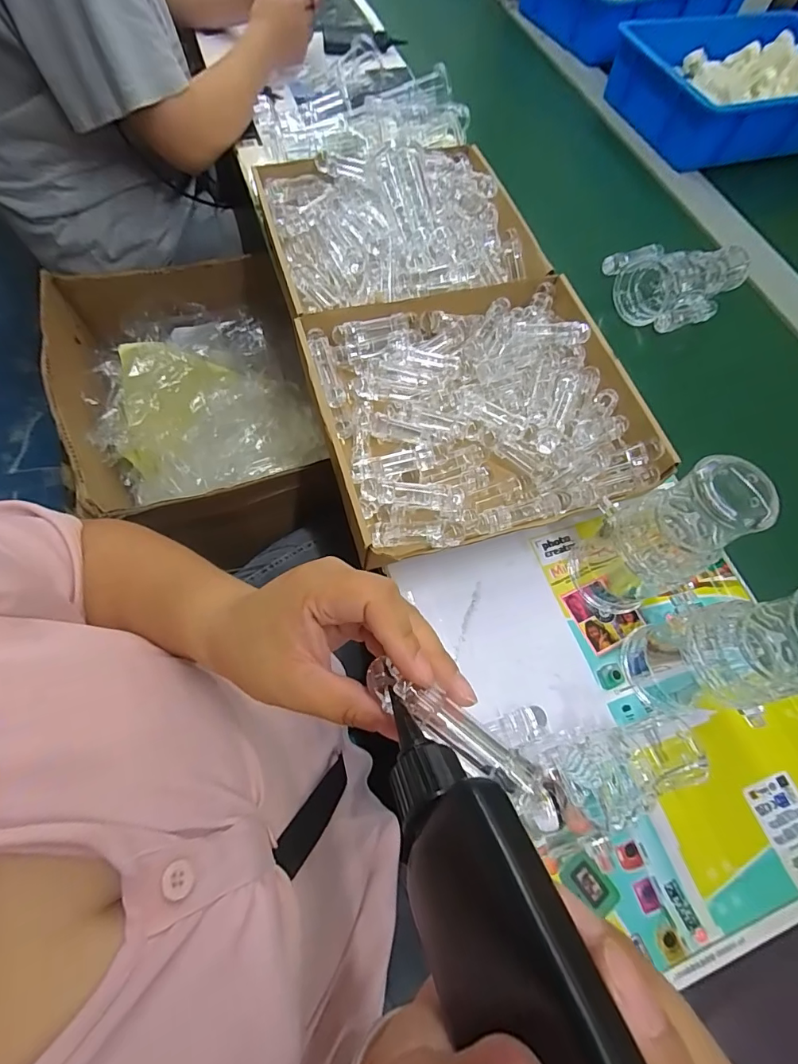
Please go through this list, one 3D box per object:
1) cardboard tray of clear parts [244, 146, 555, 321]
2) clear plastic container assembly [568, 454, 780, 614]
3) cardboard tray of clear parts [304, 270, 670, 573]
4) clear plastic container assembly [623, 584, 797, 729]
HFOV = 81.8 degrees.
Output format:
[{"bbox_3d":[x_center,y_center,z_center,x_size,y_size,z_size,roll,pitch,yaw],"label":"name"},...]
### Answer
[{"bbox_3d":[-0.001,-0.379,0.564,0.310,0.070,0.267,-13,68,-10],"label":"cardboard tray of clear parts"},{"bbox_3d":[0.204,0.008,0.365,0.065,0.173,0.072,-18,69,-12],"label":"clear plastic container assembly"},{"bbox_3d":[0.082,-0.127,0.481,0.321,0.056,0.284,-13,68,-10],"label":"cardboard tray of clear parts"},{"bbox_3d":[0.238,0.091,0.336,0.071,0.175,0.077,11,66,0],"label":"clear plastic container assembly"}]

